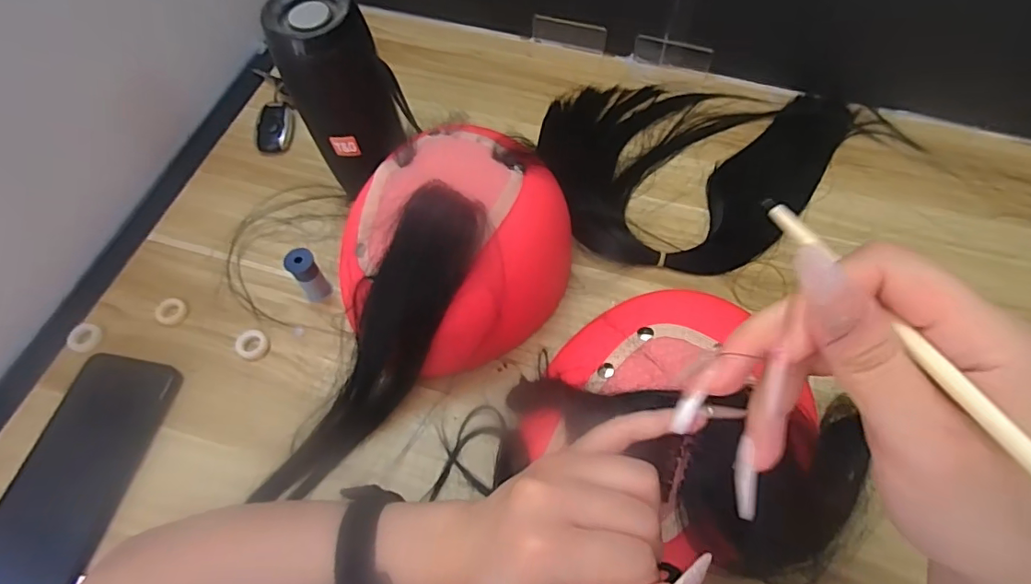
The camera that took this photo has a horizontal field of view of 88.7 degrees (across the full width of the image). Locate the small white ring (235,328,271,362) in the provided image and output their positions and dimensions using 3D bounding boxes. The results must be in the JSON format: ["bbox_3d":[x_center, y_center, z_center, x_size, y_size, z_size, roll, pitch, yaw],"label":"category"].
[{"bbox_3d":[-0.206,0.040,0.410,0.028,0.008,0.023,36,67,18],"label":"small white ring"}]

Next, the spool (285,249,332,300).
[{"bbox_3d":[-0.164,-0.013,0.419,0.021,0.053,0.019,-36,67,-18],"label":"spool"}]

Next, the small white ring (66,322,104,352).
[{"bbox_3d":[-0.340,0.036,0.414,0.023,0.007,0.023,0,61,0],"label":"small white ring"}]

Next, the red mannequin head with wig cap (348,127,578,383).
[{"bbox_3d":[-0.037,-0.025,0.386,0.125,0.124,0.158,32,66,16],"label":"red mannequin head with wig cap"}]

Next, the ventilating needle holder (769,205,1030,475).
[{"bbox_3d":[0.123,0.031,0.139,0.005,0.004,0.179,-15,48,-8],"label":"ventilating needle holder"}]

